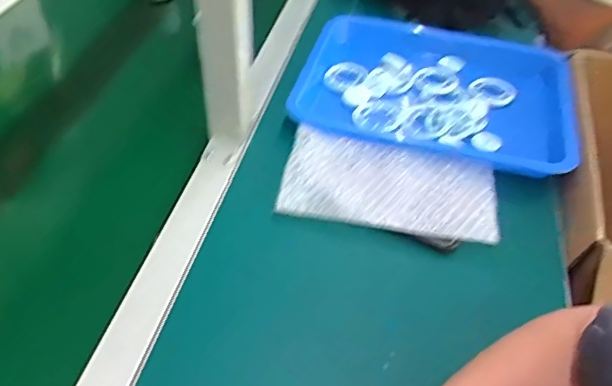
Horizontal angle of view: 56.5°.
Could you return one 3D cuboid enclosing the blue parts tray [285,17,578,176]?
[{"bbox_3d":[0.161,-0.146,0.721,0.331,0.044,0.263,10,44,6],"label":"blue parts tray"}]

